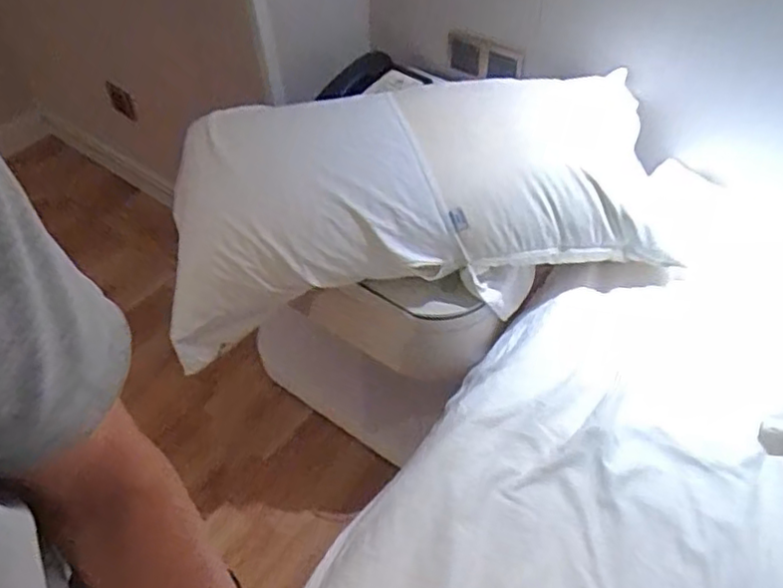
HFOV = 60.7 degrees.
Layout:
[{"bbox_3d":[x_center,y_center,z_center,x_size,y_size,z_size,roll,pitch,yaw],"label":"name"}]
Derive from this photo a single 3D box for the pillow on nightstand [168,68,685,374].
[{"bbox_3d":[-0.001,-0.148,1.088,0.732,0.260,0.385,-9,49,-5],"label":"pillow on nightstand"}]

